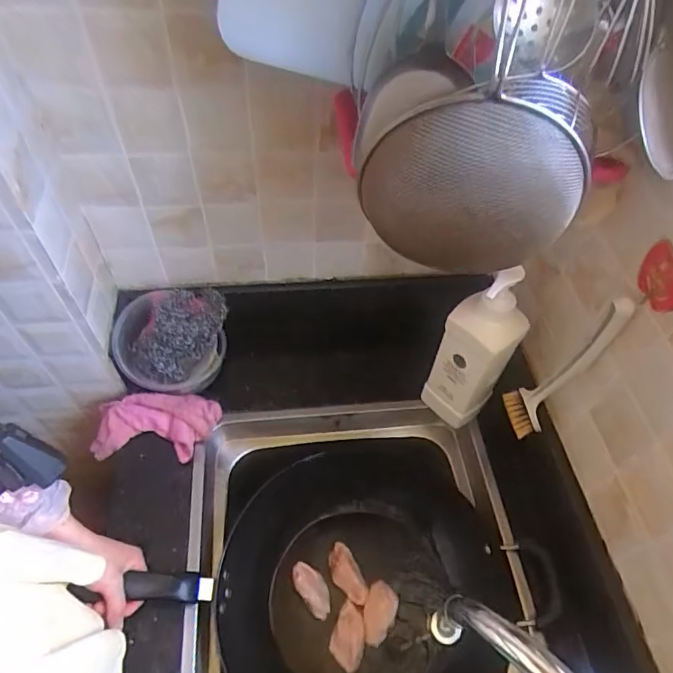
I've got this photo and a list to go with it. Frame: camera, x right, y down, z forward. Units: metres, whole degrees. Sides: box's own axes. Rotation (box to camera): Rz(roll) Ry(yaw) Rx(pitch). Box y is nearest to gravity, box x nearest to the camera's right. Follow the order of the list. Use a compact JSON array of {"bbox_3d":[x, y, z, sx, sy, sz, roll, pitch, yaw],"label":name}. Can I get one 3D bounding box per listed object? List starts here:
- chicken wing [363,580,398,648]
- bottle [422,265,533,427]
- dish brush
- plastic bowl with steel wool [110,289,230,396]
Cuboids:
[{"bbox_3d":[0.057,0.370,0.651,0.040,0.017,0.074,20,56,11],"label":"chicken wing"},{"bbox_3d":[0.181,0.018,0.636,0.082,0.287,0.063,36,60,21],"label":"bottle"},{"bbox_3d":[0.251,0.033,0.550,0.054,0.219,0.068,36,60,21],"label":"dish brush"},{"bbox_3d":[-0.237,0.008,0.702,0.152,0.147,0.116,-35,63,-24],"label":"plastic bowl with steel wool"}]

